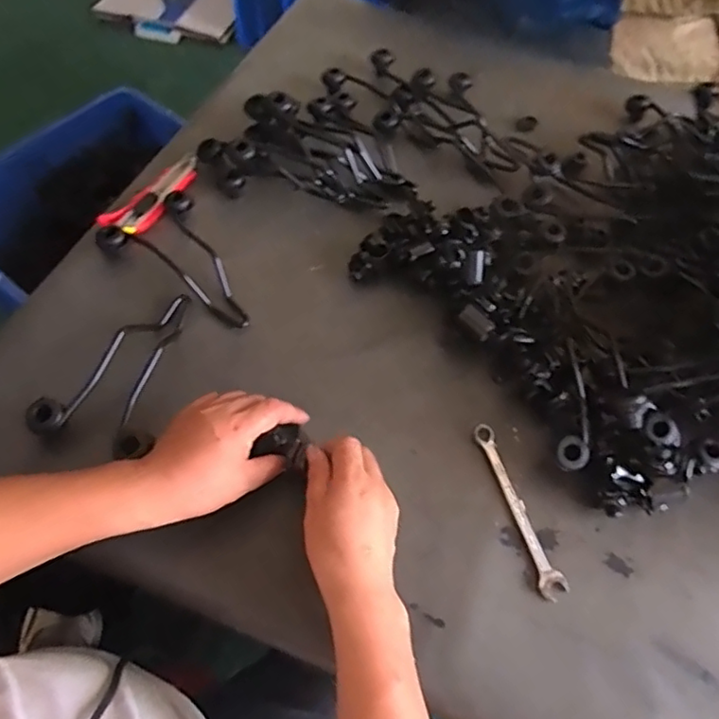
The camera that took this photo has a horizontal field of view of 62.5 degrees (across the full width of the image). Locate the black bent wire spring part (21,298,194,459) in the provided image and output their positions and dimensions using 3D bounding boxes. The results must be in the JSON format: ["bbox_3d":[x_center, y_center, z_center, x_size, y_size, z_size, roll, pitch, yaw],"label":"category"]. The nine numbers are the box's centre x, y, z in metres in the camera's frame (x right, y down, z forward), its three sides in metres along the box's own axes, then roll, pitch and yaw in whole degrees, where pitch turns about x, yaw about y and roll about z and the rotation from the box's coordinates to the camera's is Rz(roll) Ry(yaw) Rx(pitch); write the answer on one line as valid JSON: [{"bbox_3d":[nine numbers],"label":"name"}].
[{"bbox_3d":[-0.224,0.002,0.592,0.109,0.029,0.195,17,59,7],"label":"black bent wire spring part"}]

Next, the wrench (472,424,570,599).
[{"bbox_3d":[0.145,0.136,0.550,0.025,0.013,0.164,-15,61,-13],"label":"wrench"}]

